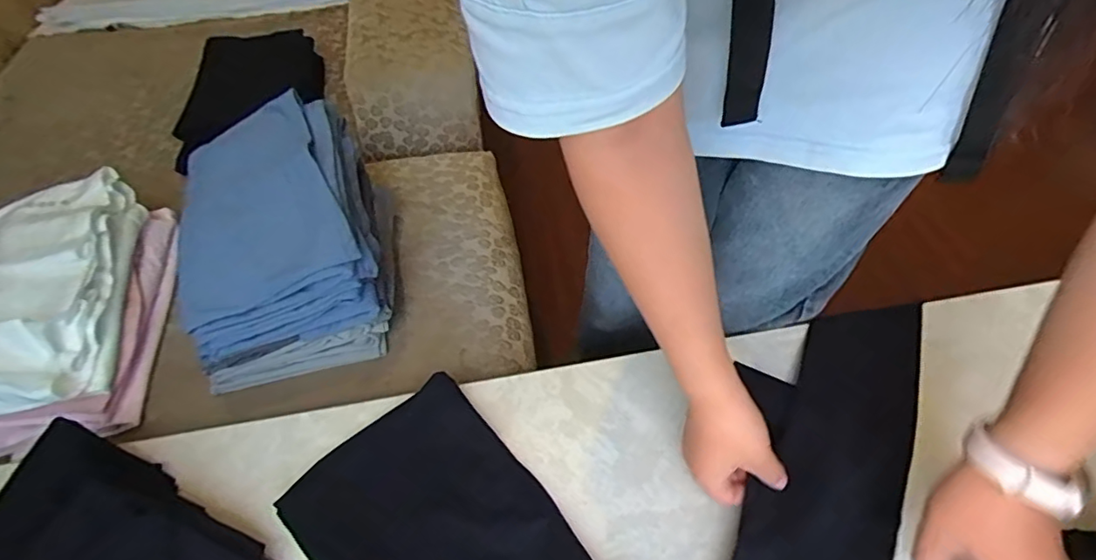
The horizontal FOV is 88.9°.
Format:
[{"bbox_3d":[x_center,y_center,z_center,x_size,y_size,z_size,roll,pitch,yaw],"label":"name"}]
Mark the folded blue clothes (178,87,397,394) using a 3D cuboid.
[{"bbox_3d":[-0.284,-0.043,0.623,0.193,0.178,0.252,-11,51,-6],"label":"folded blue clothes"}]

